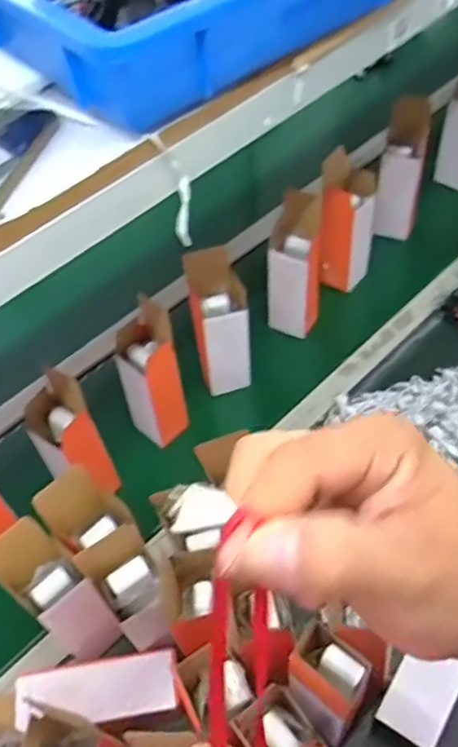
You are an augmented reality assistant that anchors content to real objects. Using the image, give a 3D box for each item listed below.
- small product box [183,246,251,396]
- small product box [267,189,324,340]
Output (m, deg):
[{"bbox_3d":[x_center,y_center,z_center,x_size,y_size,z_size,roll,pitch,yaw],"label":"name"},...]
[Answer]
[{"bbox_3d":[-0.012,-0.067,0.953,0.074,0.232,0.066,-10,52,-2],"label":"small product box"},{"bbox_3d":[0.107,-0.169,1.008,0.079,0.234,0.084,14,55,15],"label":"small product box"}]

